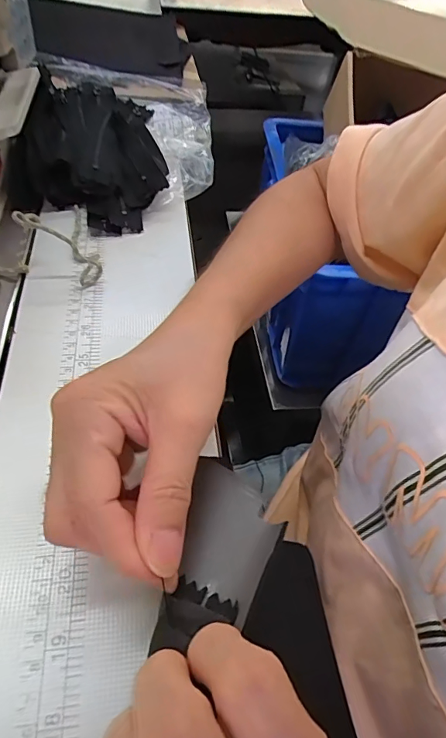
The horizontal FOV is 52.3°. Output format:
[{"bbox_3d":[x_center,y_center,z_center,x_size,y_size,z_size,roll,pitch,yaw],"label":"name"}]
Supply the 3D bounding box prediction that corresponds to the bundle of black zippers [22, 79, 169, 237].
[{"bbox_3d":[-0.114,-0.205,0.414,0.113,0.034,0.235,-6,51,-13],"label":"bundle of black zippers"}]

